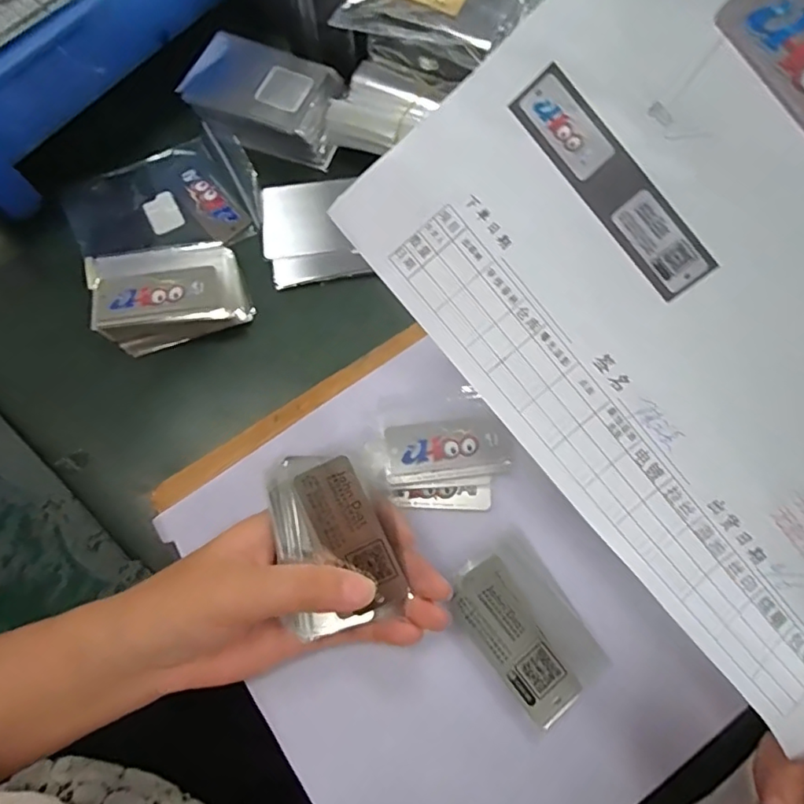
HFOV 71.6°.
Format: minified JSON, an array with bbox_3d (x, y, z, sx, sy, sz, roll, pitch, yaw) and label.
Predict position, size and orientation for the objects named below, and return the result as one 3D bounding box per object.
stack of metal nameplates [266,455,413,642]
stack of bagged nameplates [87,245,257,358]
[{"bbox_3d":[-0.031,0.061,0.250,0.050,0.016,0.078,-15,76,-5],"label":"stack of metal nameplates"},{"bbox_3d":[-0.140,-0.065,0.338,0.085,0.035,0.052,-16,74,-4],"label":"stack of bagged nameplates"}]

